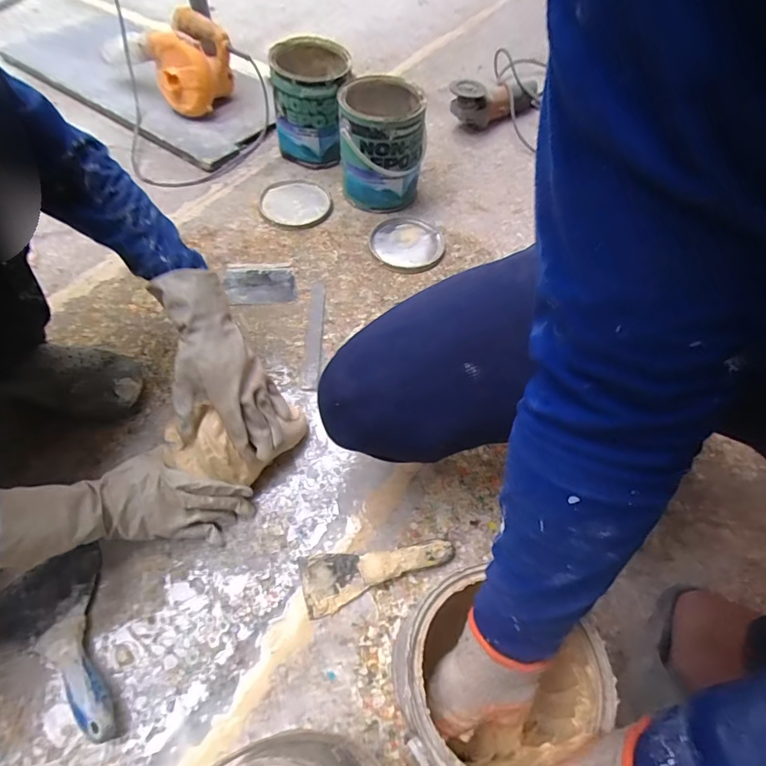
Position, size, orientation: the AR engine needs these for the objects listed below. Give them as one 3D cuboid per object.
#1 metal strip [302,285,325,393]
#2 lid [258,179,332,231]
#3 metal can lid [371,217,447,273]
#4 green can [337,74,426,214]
[{"bbox_3d":[-0.115,-0.084,0.751,0.022,0.008,0.228,1,58,-2],"label":"metal strip"},{"bbox_3d":[-0.182,-0.379,0.930,0.140,0.017,0.162,-6,58,-6],"label":"lid"},{"bbox_3d":[0.048,-0.273,0.872,0.141,0.015,0.154,1,58,-2],"label":"metal can lid"},{"bbox_3d":[-0.001,-0.476,0.901,0.161,0.184,0.182,-1,57,1],"label":"green can"}]

